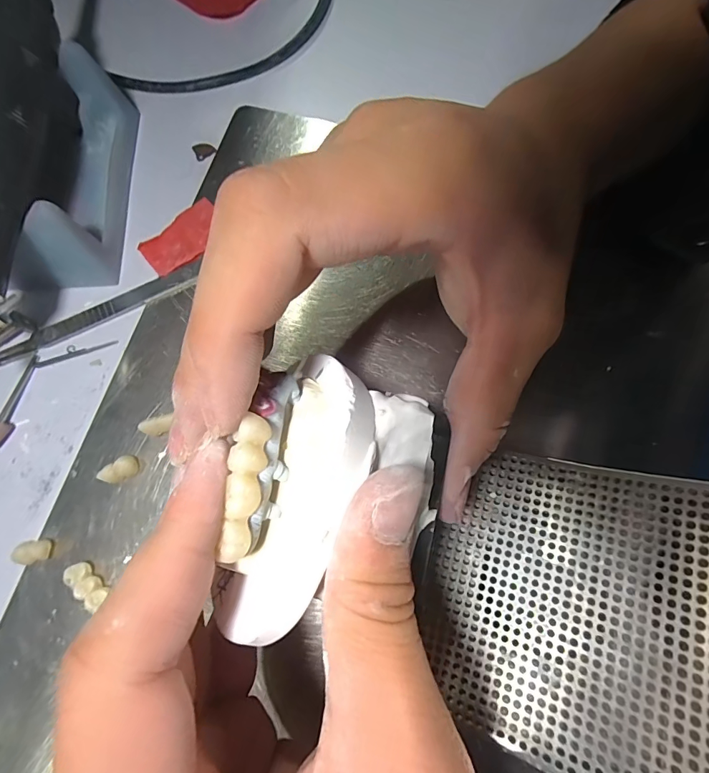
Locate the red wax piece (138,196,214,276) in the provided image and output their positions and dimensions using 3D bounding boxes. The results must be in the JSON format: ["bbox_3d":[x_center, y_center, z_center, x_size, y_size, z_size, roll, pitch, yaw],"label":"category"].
[{"bbox_3d":[-0.085,-0.075,0.204,0.042,0.004,0.027,-40,77,-10],"label":"red wax piece"}]

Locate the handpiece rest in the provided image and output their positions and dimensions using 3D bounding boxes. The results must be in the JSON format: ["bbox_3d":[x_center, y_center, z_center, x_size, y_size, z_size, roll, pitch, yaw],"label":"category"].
[{"bbox_3d":[-0.131,-0.104,0.195,0.026,0.042,0.104,-3,74,0],"label":"handpiece rest"}]

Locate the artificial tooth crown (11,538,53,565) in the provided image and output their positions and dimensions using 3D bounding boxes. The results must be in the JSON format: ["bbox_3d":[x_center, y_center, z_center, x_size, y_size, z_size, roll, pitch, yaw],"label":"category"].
[{"bbox_3d":[-0.130,0.067,0.166,0.011,0.008,0.009,-8,74,-2],"label":"artificial tooth crown"}]

